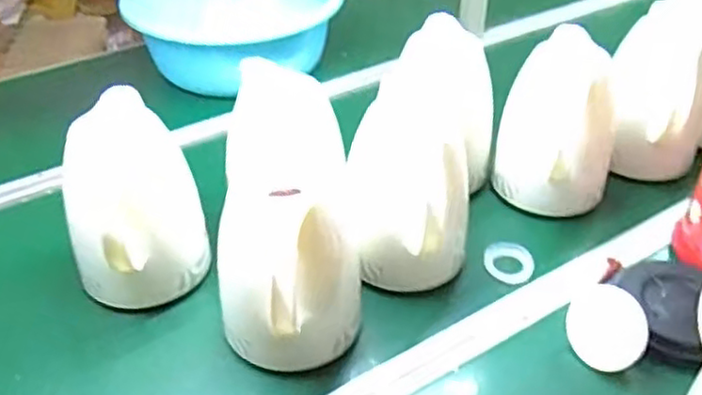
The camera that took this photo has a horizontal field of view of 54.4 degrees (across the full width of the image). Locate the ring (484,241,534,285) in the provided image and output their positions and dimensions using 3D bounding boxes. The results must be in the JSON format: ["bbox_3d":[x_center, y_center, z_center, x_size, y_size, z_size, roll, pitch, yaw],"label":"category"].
[{"bbox_3d":[0.202,0.081,0.868,0.062,0.016,0.066,0,38,0],"label":"ring"}]

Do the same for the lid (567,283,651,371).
[{"bbox_3d":[0.282,0.141,0.750,0.083,0.017,0.096,0,67,33],"label":"lid"}]

